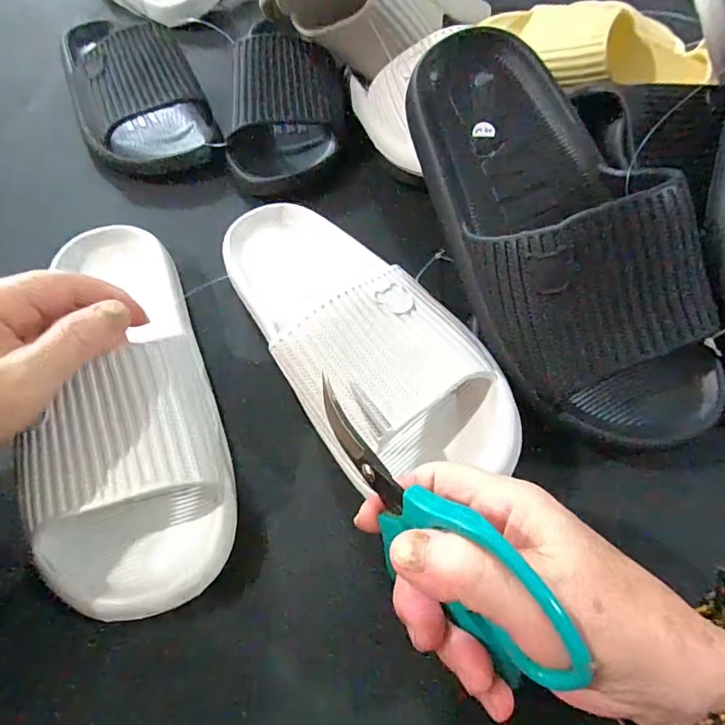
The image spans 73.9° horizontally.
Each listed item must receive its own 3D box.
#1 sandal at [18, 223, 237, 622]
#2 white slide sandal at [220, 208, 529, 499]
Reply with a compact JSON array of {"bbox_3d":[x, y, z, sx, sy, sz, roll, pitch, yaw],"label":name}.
[{"bbox_3d":[-0.133,0.001,0.267,0.092,0.067,0.248,-13,58,-9],"label":"sandal"},{"bbox_3d":[-0.012,-0.036,0.285,0.101,0.063,0.246,-27,61,-17],"label":"white slide sandal"}]

